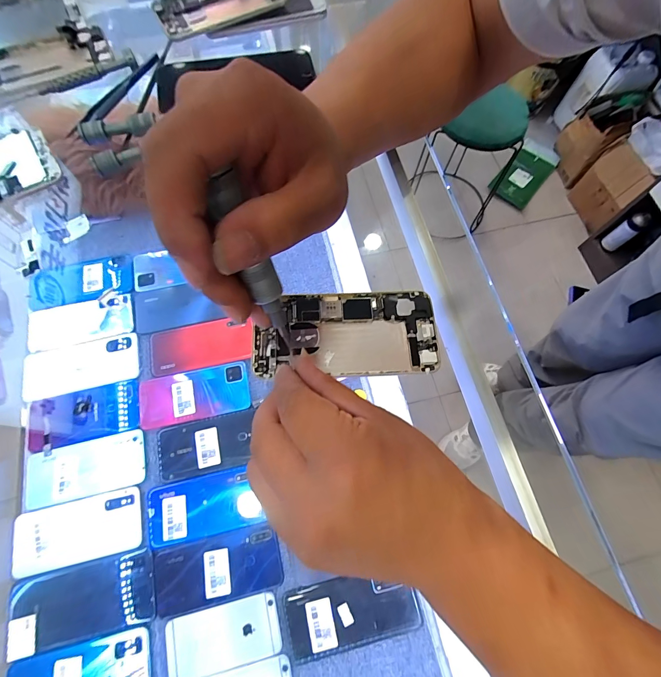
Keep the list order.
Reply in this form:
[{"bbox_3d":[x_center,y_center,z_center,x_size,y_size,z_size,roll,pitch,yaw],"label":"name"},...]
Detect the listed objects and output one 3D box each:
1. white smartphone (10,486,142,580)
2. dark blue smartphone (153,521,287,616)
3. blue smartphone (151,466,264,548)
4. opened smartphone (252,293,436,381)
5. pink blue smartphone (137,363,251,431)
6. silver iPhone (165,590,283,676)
[{"bbox_3d":[-0.330,0.251,0.447,0.156,0.004,0.075,-12,71,-5],"label":"white smartphone"},{"bbox_3d":[-0.144,0.293,0.439,0.157,0.005,0.075,-12,71,-5],"label":"dark blue smartphone"},{"bbox_3d":[-0.171,0.225,0.463,0.147,0.010,0.075,-12,71,-5],"label":"blue smartphone"},{"bbox_3d":[0.011,-0.004,0.259,0.134,0.007,0.066,-3,71,-2],"label":"opened smartphone"},{"bbox_3d":[-0.203,0.083,0.509,0.160,0.004,0.074,-11,71,-5],"label":"pink blue smartphone"},{"bbox_3d":[-0.130,0.362,0.417,0.135,0.004,0.065,-12,71,-5],"label":"silver iPhone"}]

